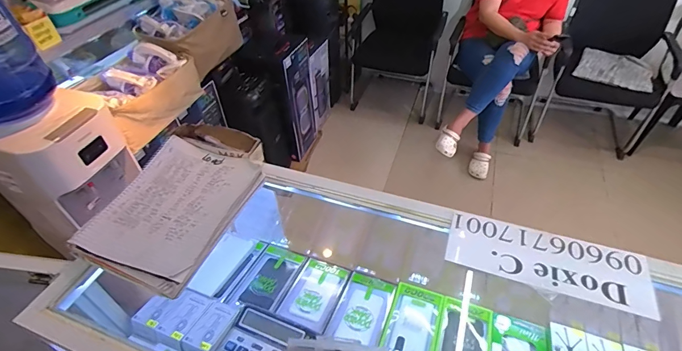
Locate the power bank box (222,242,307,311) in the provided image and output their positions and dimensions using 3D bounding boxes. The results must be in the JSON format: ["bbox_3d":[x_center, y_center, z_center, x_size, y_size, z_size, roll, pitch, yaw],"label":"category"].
[{"bbox_3d":[-0.162,0.228,0.823,0.109,0.020,0.179,12,33,16],"label":"power bank box"}]

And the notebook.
[{"bbox_3d":[-0.271,0.042,0.597,0.204,0.028,0.258,11,46,14],"label":"notebook"}]

